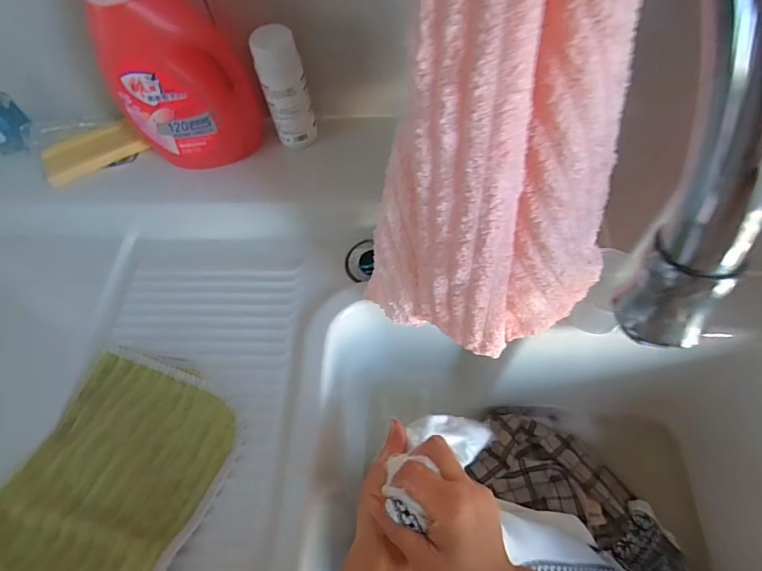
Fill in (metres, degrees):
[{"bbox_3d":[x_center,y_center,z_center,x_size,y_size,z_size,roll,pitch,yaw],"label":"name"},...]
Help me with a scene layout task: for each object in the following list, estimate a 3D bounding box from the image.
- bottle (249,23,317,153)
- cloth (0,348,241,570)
[{"bbox_3d":[-0.104,-0.212,0.509,0.047,0.130,0.039,-15,62,-6],"label":"bottle"},{"bbox_3d":[-0.246,0.180,0.401,0.180,0.015,0.239,25,65,15],"label":"cloth"}]

